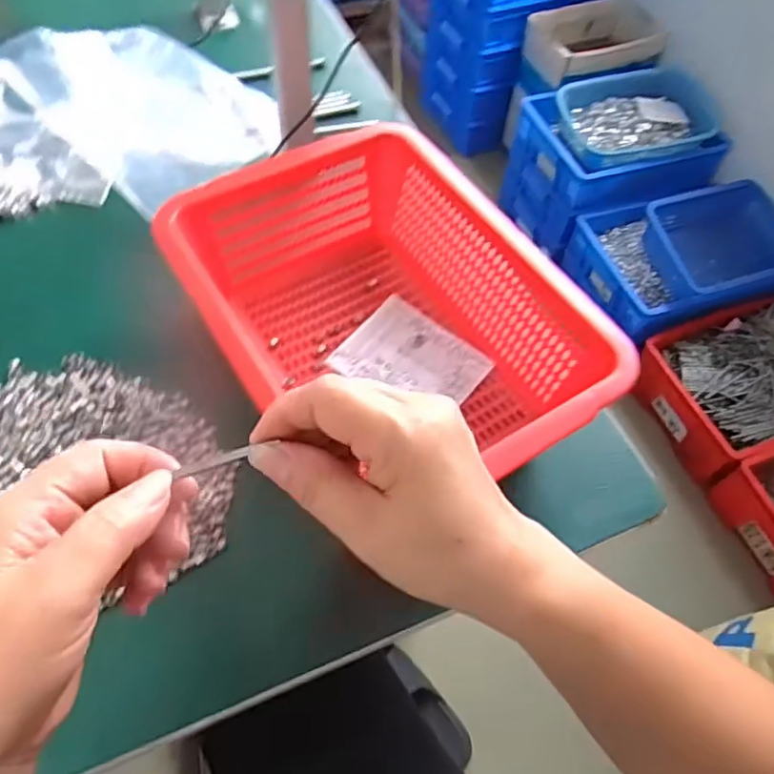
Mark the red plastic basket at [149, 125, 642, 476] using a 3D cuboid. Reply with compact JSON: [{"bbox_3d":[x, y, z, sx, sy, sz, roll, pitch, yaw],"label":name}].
[{"bbox_3d":[-0.008,-0.047,0.456,0.232,0.097,0.310,-27,64,-19],"label":"red plastic basket"}]

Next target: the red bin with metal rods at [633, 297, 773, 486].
[{"bbox_3d":[0.837,-0.030,1.347,0.495,0.147,0.325,-20,61,-15],"label":"red bin with metal rods"}]

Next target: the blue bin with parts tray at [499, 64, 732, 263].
[{"bbox_3d":[0.567,-0.551,1.498,0.427,0.269,0.335,-15,60,-13],"label":"blue bin with parts tray"}]

